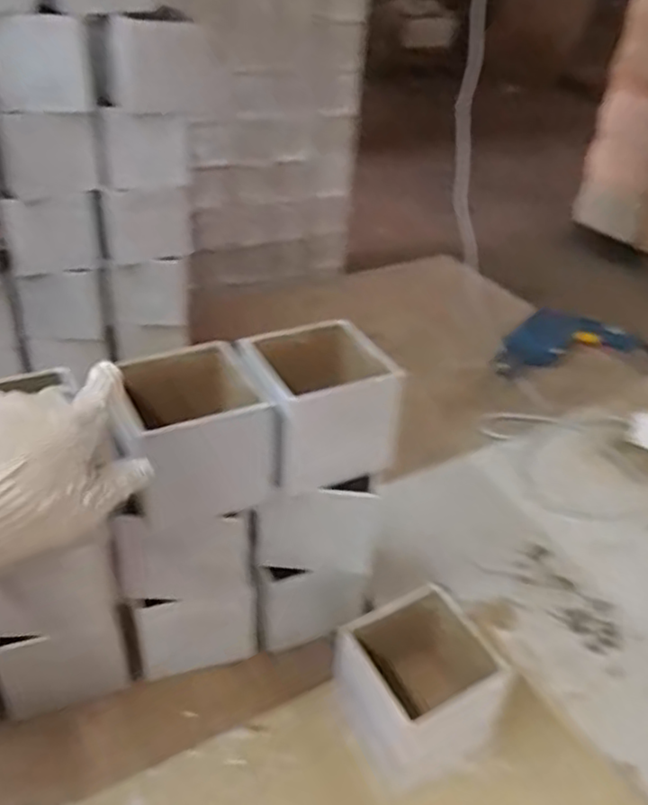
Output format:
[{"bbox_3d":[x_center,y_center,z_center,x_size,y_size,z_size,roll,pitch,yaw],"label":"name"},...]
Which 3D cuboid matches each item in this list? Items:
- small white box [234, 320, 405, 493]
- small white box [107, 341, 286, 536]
[{"bbox_3d":[-0.009,0.002,0.669,0.126,0.104,0.126,-13,38,-22],"label":"small white box"},{"bbox_3d":[-0.112,0.030,0.623,0.115,0.122,0.107,-12,37,-19],"label":"small white box"}]

